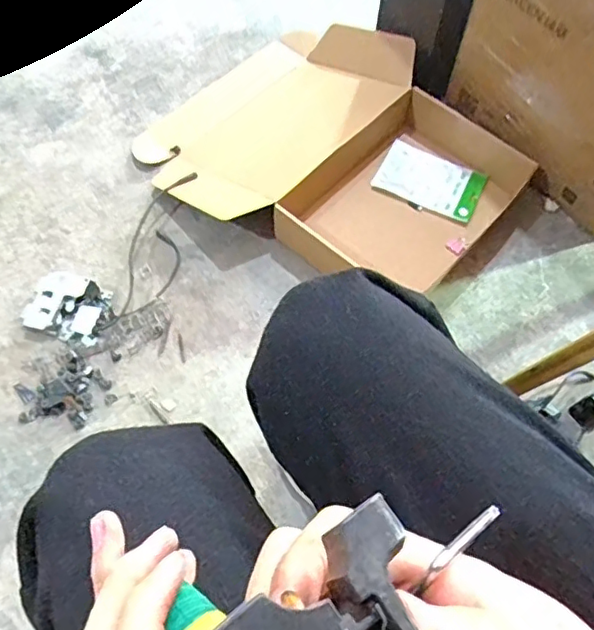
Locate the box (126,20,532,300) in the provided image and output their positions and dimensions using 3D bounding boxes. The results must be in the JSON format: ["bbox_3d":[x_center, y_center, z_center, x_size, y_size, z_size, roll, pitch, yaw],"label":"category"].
[{"bbox_3d":[0.049,-0.288,1.017,0.573,0.112,0.479,42,69,17],"label":"box"}]

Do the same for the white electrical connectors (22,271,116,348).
[{"bbox_3d":[-0.344,-0.012,0.901,0.117,0.034,0.096,21,64,9],"label":"white electrical connectors"}]

